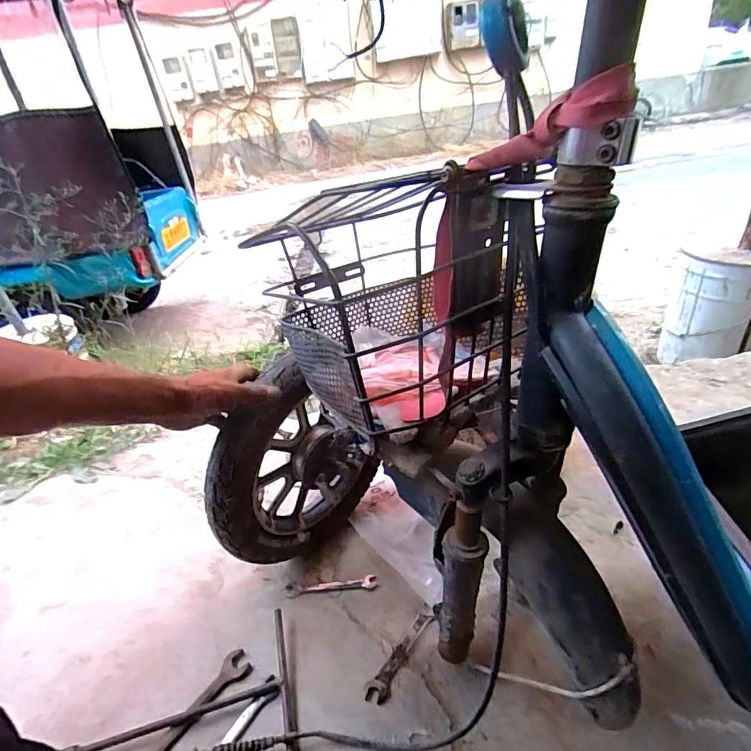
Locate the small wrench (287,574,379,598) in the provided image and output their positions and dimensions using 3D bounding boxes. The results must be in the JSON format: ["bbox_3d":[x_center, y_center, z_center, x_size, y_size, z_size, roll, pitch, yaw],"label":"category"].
[{"bbox_3d":[-0.070,0.324,0.703,0.137,0.008,0.026,-7,30,2],"label":"small wrench"}]

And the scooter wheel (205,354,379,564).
[{"bbox_3d":[-0.102,0.130,0.686,0.083,0.323,0.298,8,27,31],"label":"scooter wheel"}]

